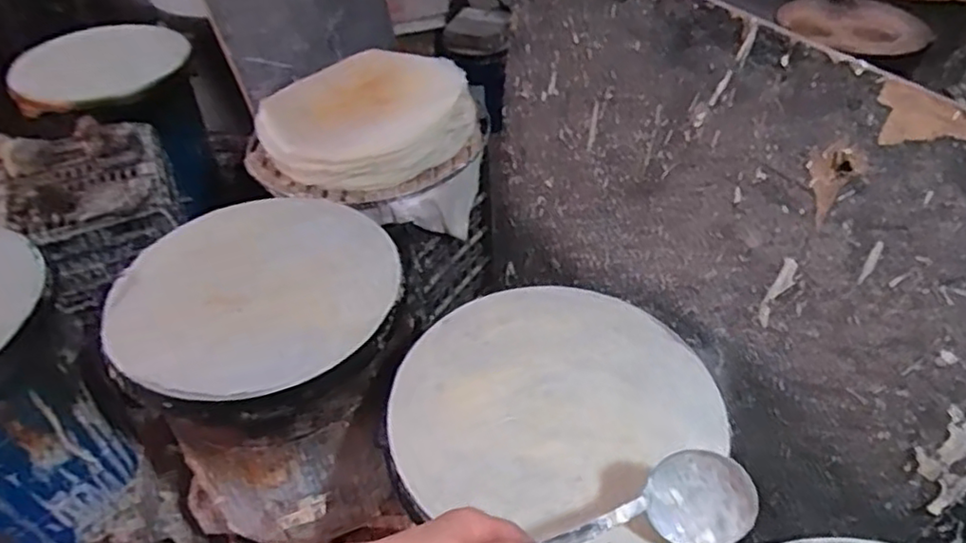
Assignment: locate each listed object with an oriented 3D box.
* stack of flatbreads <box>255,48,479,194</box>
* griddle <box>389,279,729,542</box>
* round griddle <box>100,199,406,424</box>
[{"bbox_3d":[-0.216,-0.298,1.233,0.376,0.107,0.374,18,48,20],"label":"stack of flatbreads"},{"bbox_3d":[0.086,0.149,0.764,0.350,0.030,0.368,-1,44,1],"label":"griddle"},{"bbox_3d":[-0.305,0.031,0.886,0.372,0.035,0.379,-1,44,1],"label":"round griddle"}]

